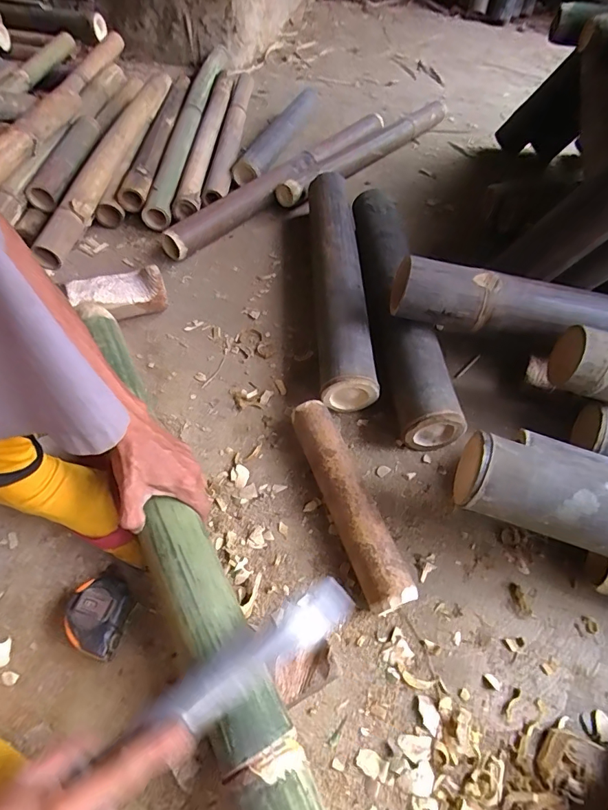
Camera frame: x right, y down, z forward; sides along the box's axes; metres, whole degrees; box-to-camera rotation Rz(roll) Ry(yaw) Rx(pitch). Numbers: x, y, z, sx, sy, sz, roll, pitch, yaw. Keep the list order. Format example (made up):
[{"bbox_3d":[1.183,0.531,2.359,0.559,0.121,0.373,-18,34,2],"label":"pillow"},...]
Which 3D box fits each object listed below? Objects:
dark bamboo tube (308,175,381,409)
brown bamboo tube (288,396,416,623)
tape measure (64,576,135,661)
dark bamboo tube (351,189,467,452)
[{"bbox_3d":[0.055,-0.220,0.731,0.077,0.082,0.523,-1,55,-1],"label":"dark bamboo tube"},{"bbox_3d":[0.048,0.110,0.514,0.047,0.053,0.259,-18,55,-12],"label":"brown bamboo tube"},{"bbox_3d":[-0.209,0.217,0.444,0.059,0.034,0.068,17,57,11],"label":"tape measure"},{"bbox_3d":[0.137,-0.170,0.696,0.087,0.083,0.518,-5,55,-4],"label":"dark bamboo tube"}]

